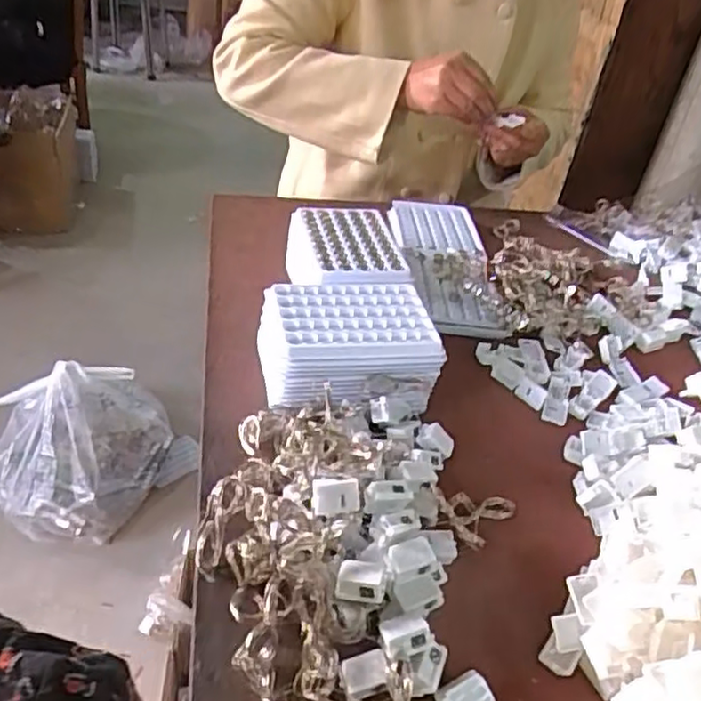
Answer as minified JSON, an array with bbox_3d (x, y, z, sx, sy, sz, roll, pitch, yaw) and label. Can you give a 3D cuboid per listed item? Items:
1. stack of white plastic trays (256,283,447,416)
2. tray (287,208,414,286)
[{"bbox_3d":[-0.005,-0.002,0.541,0.138,0.062,0.105,-2,38,-13],"label":"stack of white plastic trays"},{"bbox_3d":[-0.006,-0.081,0.642,0.105,0.055,0.147,0,38,-11],"label":"tray"}]

